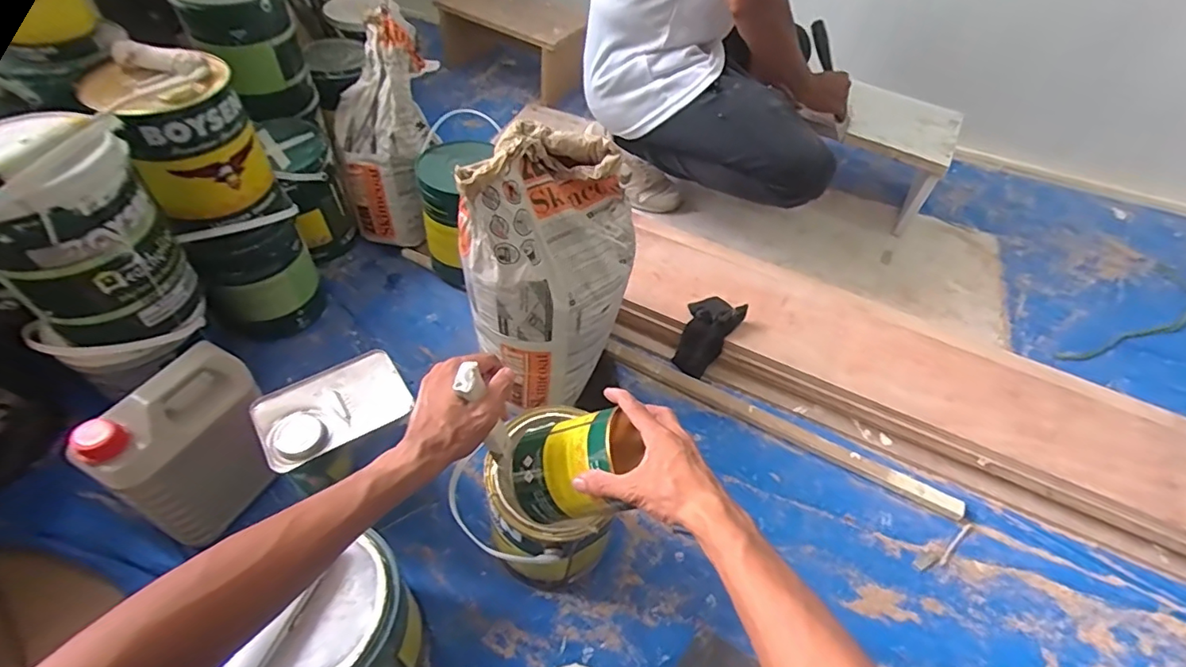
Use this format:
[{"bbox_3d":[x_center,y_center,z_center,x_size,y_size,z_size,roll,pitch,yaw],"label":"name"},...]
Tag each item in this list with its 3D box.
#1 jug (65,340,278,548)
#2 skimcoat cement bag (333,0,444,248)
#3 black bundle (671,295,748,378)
[{"bbox_3d":[-0.470,0.148,0.677,0.086,0.212,0.170,38,57,23],"label":"jug"},{"bbox_3d":[-0.371,-0.366,0.997,0.166,0.412,0.106,9,18,2],"label":"skimcoat cement bag"},{"bbox_3d":[0.197,0.003,0.962,0.086,0.086,0.137,25,54,15],"label":"black bundle"}]

